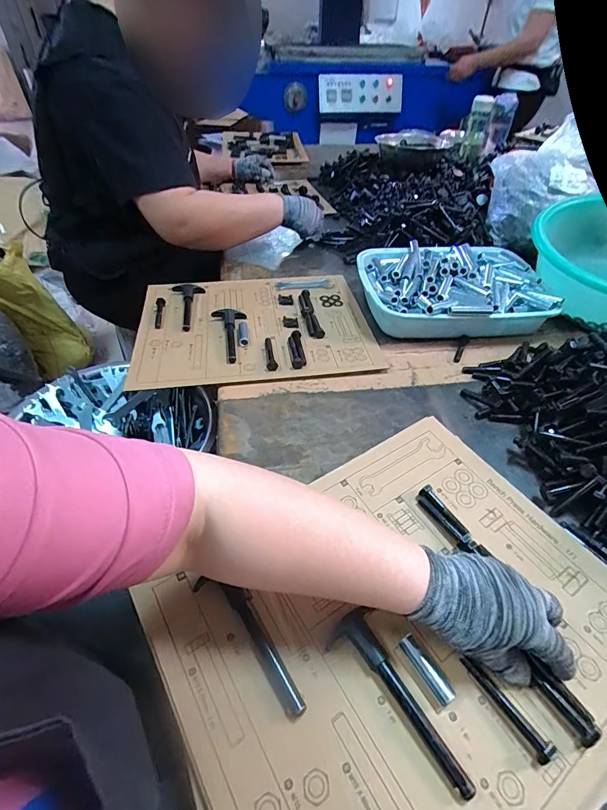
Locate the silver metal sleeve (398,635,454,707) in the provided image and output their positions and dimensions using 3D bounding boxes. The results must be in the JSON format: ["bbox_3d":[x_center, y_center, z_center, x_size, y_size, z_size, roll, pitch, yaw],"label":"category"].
[{"bbox_3d":[0.095,0.207,0.308,0.015,0.015,0.049,-25,52,-23],"label":"silver metal sleeve"}]

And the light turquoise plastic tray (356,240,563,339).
[{"bbox_3d":[0.256,-0.207,0.689,0.311,0.066,0.237,-2,45,-4],"label":"light turquoise plastic tray"}]

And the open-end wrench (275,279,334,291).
[{"bbox_3d":[0.005,-0.234,0.770,0.114,0.004,0.036,-9,46,-16],"label":"open-end wrench"}]

